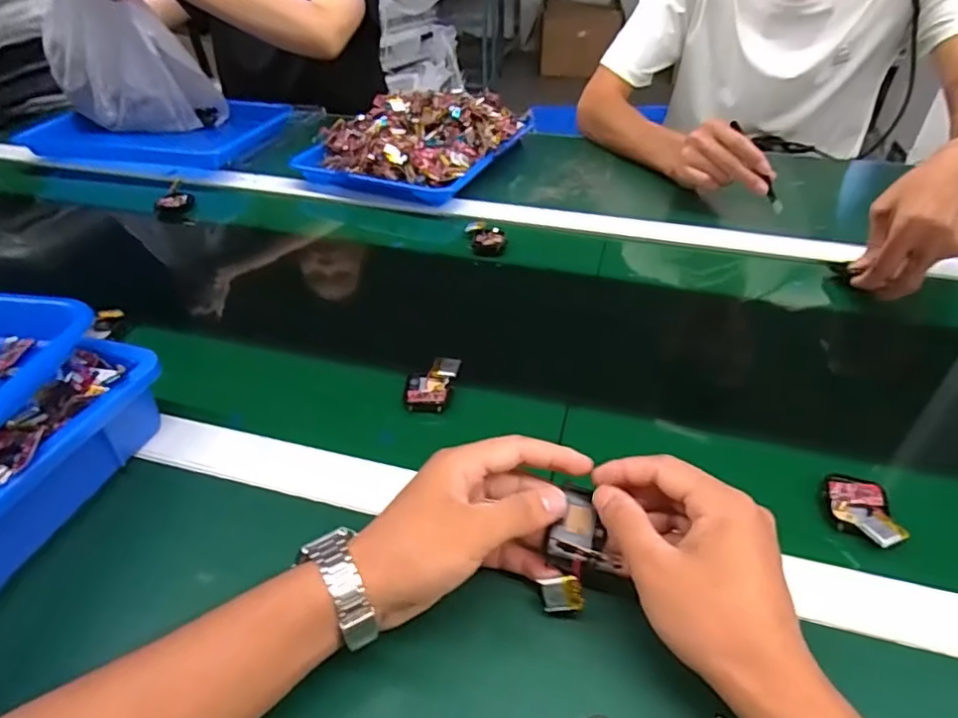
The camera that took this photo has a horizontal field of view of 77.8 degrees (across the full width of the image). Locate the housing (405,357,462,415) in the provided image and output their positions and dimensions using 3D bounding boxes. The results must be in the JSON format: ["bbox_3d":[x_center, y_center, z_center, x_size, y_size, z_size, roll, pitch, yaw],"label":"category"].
[{"bbox_3d":[-0.039,0.022,0.482,0.039,0.018,0.054,7,41,8],"label":"housing"}]

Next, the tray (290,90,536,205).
[{"bbox_3d":[-0.088,-0.326,0.848,0.255,0.072,0.276,15,42,17],"label":"tray"}]

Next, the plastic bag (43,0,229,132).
[{"bbox_3d":[-0.517,-0.494,0.853,0.214,0.306,0.098,-18,43,-20],"label":"plastic bag"}]

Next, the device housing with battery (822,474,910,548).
[{"bbox_3d":[0.251,0.099,0.390,0.038,0.017,0.058,6,41,8],"label":"device housing with battery"}]

